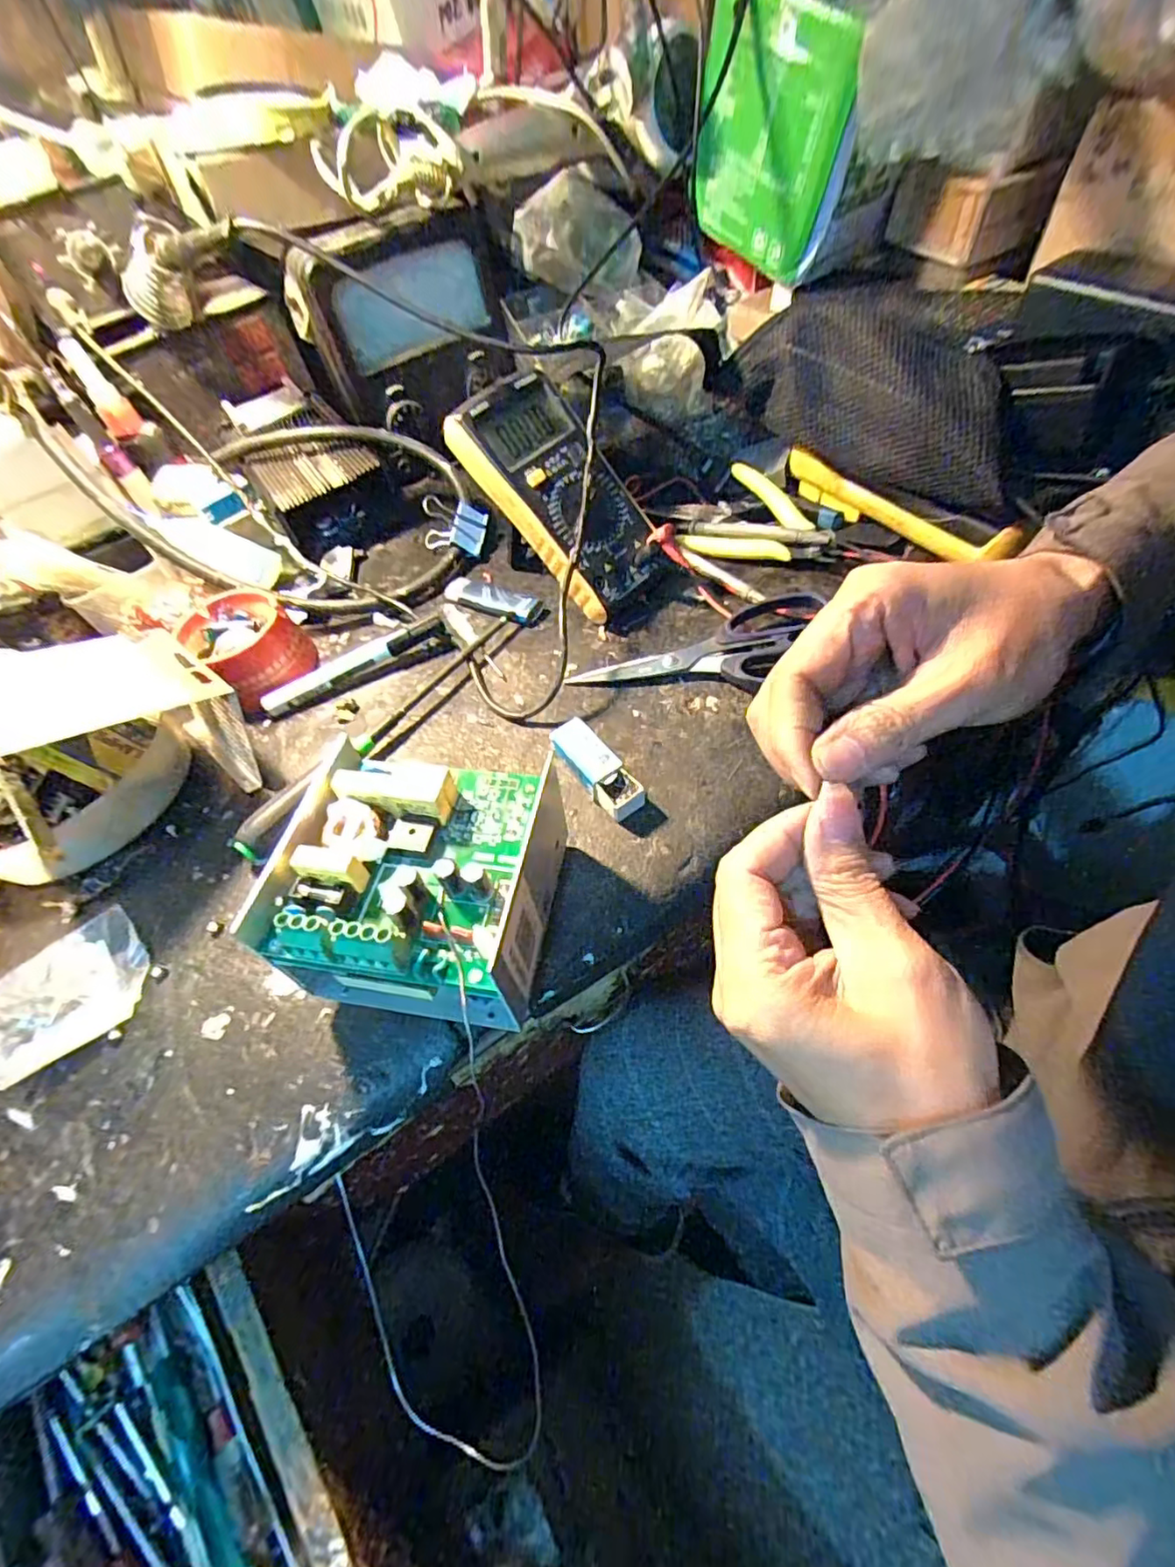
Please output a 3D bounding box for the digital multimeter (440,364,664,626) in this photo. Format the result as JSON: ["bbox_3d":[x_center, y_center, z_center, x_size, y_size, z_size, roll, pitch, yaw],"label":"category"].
[{"bbox_3d":[-0.015,-0.203,0.426,0.085,0.033,0.164,-44,100,-16],"label":"digital multimeter"}]

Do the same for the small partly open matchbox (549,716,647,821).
[{"bbox_3d":[0.005,-0.008,0.358,0.025,0.020,0.070,-35,58,-15],"label":"small partly open matchbox"}]

